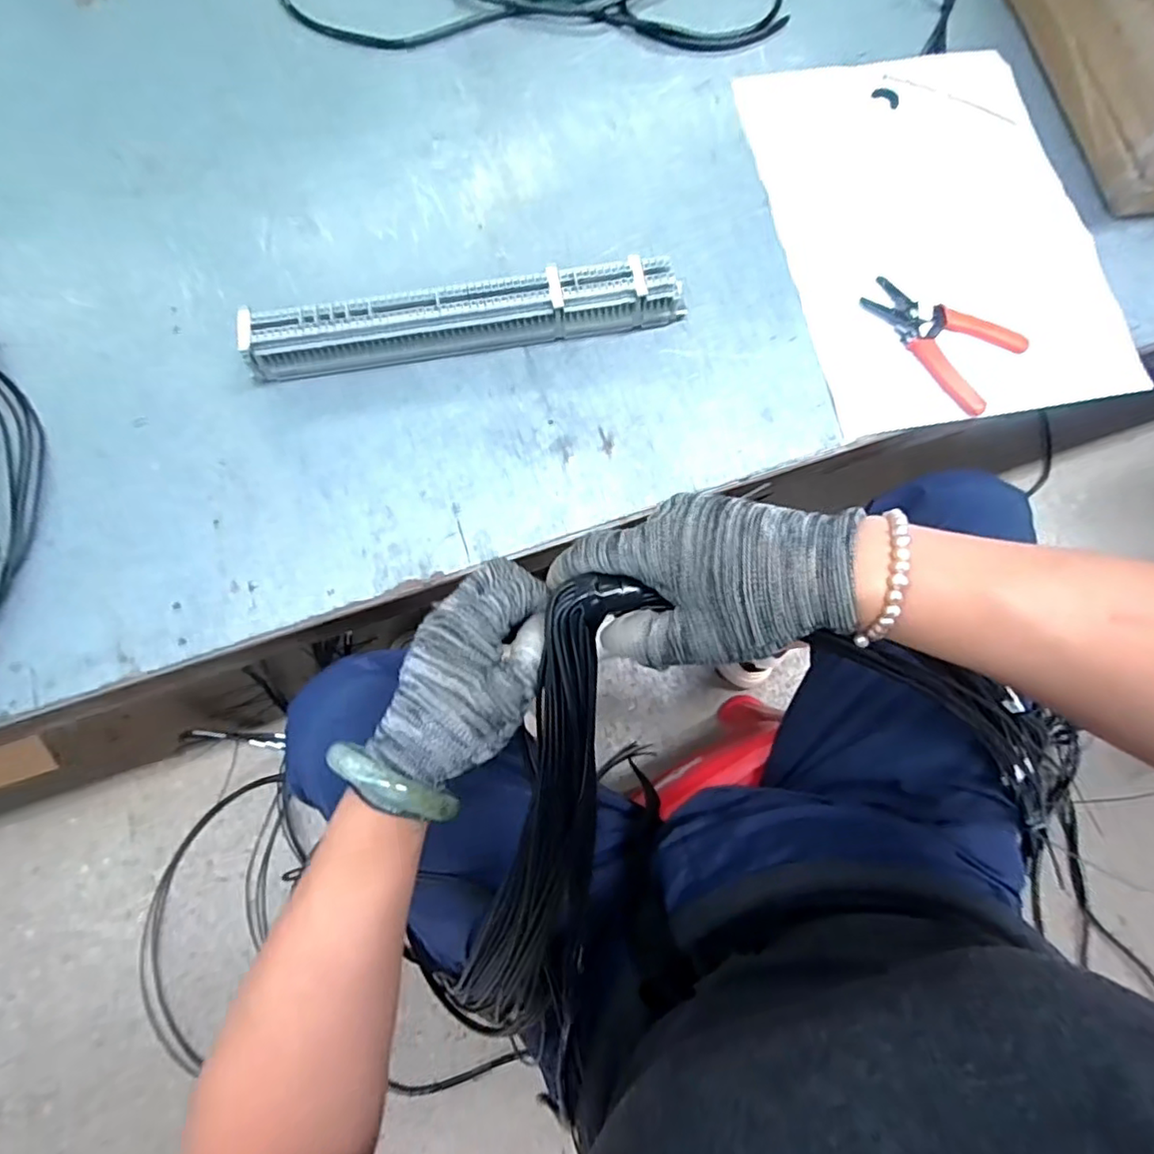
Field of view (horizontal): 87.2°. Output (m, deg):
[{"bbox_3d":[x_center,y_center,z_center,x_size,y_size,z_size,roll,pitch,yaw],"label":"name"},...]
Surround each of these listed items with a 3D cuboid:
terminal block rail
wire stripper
[{"bbox_3d":[-0.092,-0.224,0.532,0.384,0.054,0.048,-8,74,-2],"label":"terminal block rail"},{"bbox_3d":[0.336,-0.228,0.562,0.143,0.011,0.102,36,76,10],"label":"wire stripper"}]

